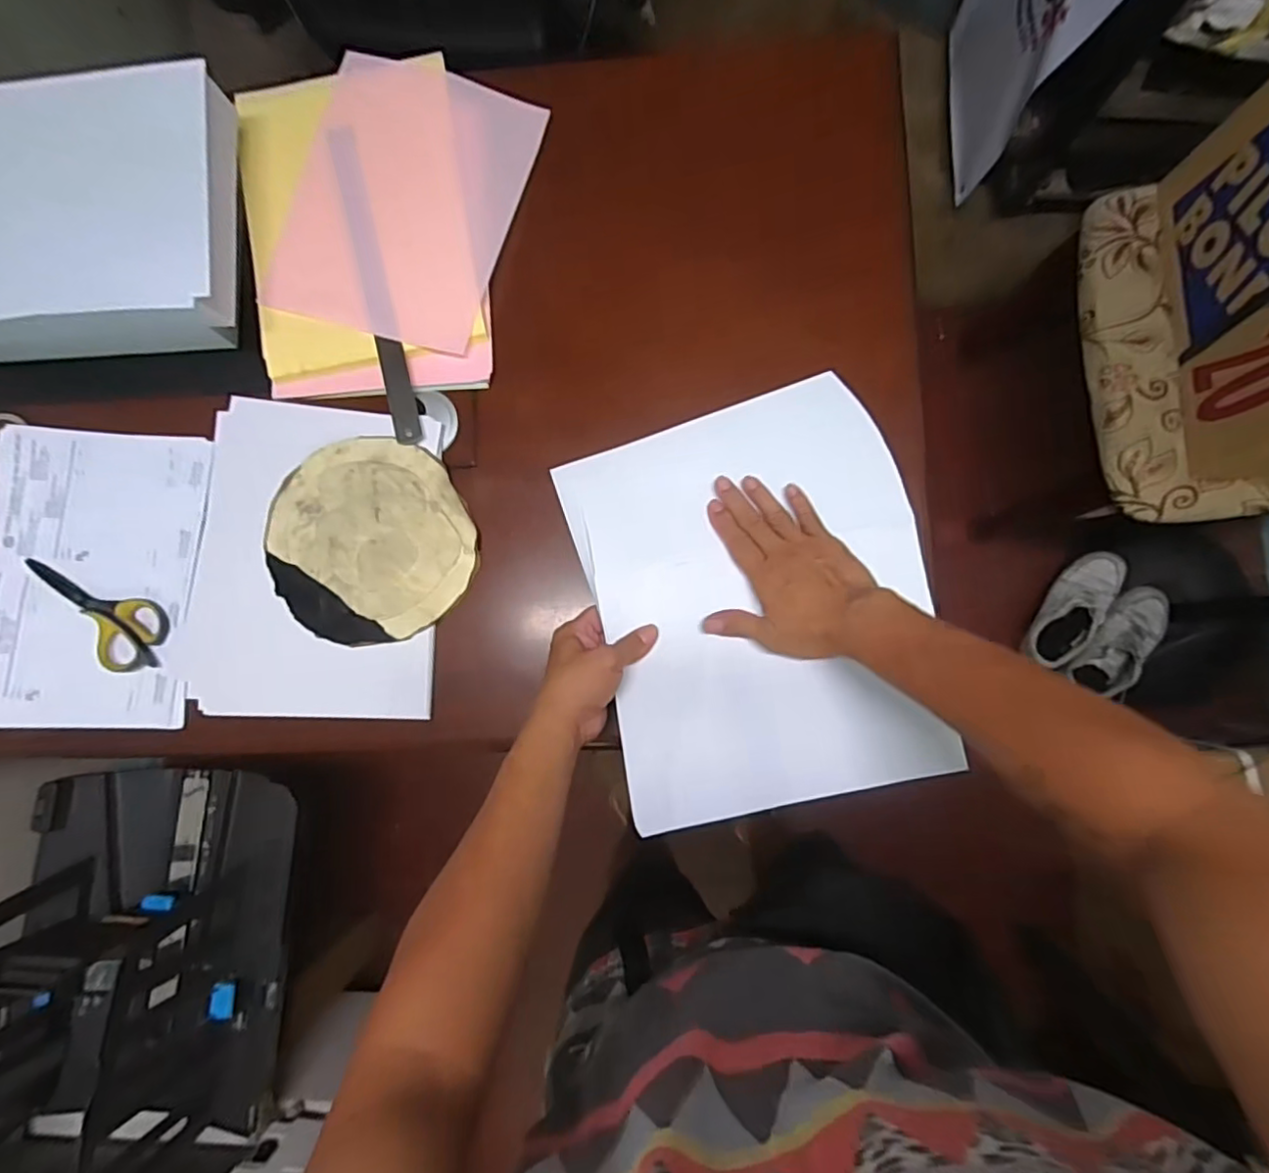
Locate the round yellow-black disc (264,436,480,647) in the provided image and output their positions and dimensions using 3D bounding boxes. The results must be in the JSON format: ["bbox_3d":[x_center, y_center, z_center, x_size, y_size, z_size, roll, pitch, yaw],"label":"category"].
[{"bbox_3d":[-0.247,-0.044,0.565,0.190,0.016,0.181,0,85,3],"label":"round yellow-black disc"}]

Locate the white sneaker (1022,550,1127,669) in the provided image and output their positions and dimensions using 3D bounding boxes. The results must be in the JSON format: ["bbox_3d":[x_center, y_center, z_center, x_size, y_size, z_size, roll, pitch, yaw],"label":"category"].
[{"bbox_3d":[0.859,0.042,1.182,0.088,0.084,0.255,33,87,6],"label":"white sneaker"}]

